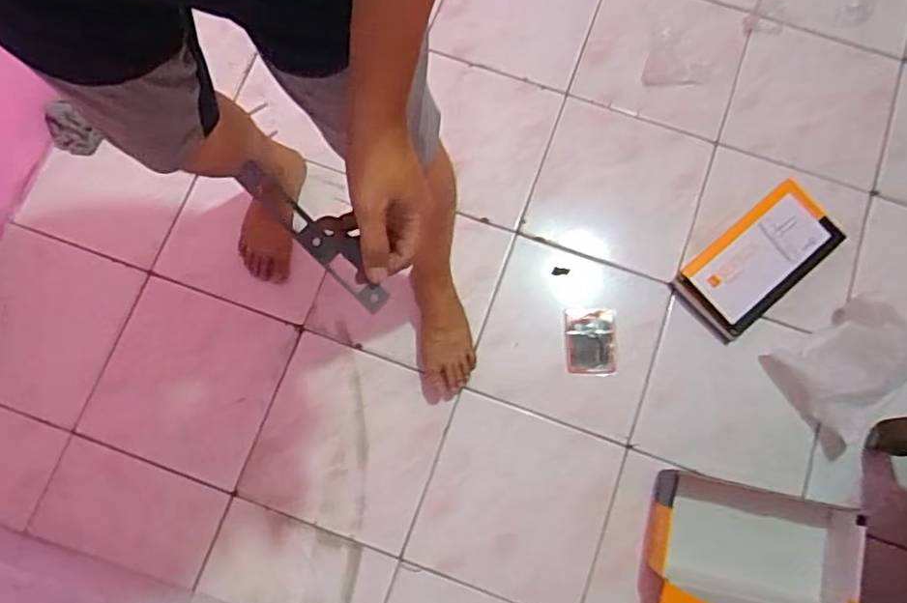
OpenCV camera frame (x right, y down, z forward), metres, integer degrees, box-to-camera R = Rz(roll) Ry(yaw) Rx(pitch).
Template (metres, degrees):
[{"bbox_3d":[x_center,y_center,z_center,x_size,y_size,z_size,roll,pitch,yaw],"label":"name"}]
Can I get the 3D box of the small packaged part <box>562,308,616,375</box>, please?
[{"bbox_3d":[0.238,0.069,1.116,0.090,0.012,0.117,0,76,-1],"label":"small packaged part"}]

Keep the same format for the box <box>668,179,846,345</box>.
[{"bbox_3d":[0.545,-0.077,1.132,0.307,0.054,0.151,-40,80,-10],"label":"box"}]

